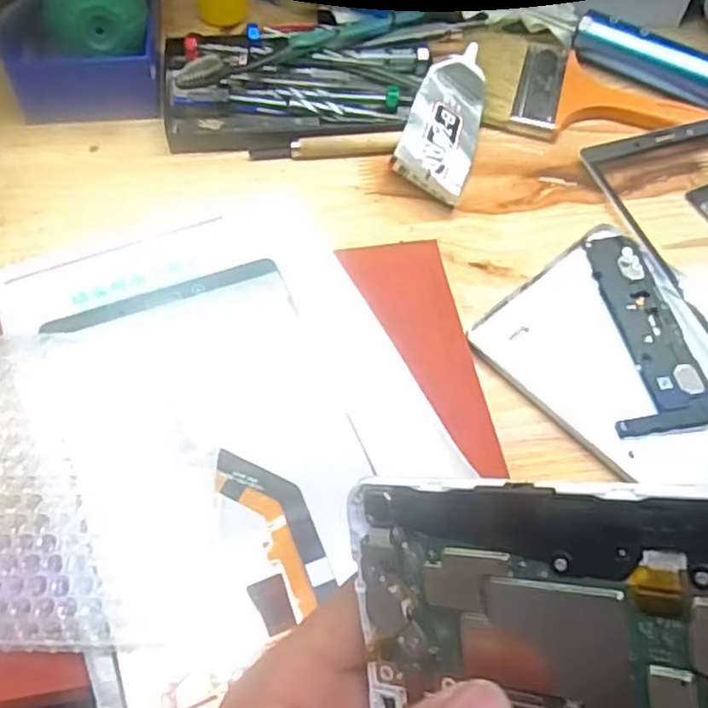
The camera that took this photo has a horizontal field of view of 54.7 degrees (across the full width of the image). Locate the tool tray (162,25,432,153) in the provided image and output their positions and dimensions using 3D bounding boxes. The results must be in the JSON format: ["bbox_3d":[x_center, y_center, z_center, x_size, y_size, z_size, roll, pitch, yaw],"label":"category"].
[{"bbox_3d":[-0.035,-0.173,0.422,0.163,0.034,0.088,-2,59,-5],"label":"tool tray"}]

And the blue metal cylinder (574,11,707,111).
[{"bbox_3d":[0.221,-0.188,0.454,0.152,0.021,0.024,33,62,16],"label":"blue metal cylinder"}]

